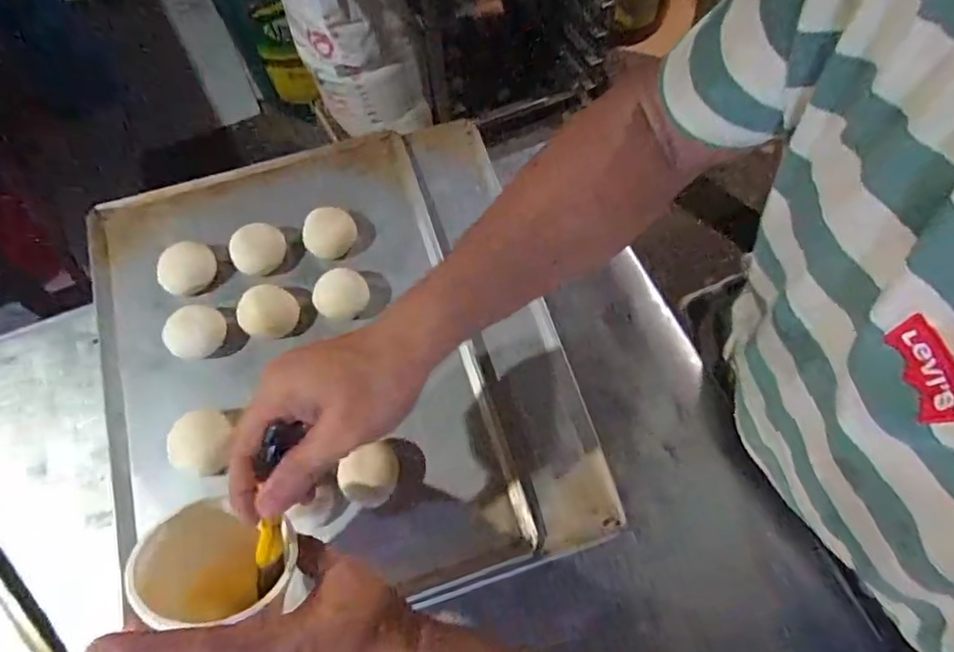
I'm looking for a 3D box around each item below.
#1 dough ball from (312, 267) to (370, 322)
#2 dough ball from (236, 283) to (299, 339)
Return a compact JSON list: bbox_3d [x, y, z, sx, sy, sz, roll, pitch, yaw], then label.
[{"bbox_3d":[-0.130,-0.028,0.522,0.047,0.028,0.051,0,66,1],"label":"dough ball"},{"bbox_3d":[-0.196,-0.011,0.510,0.052,0.035,0.049,0,66,1],"label":"dough ball"}]

